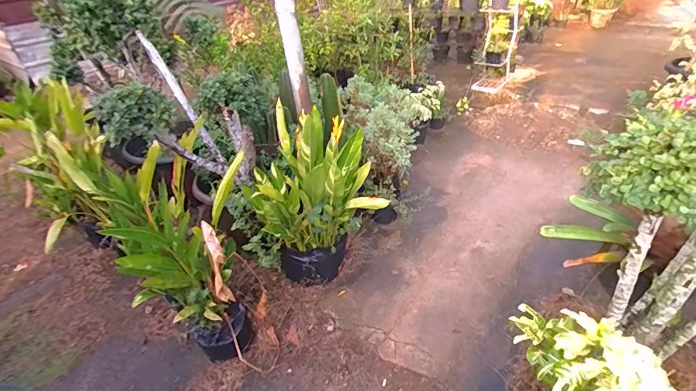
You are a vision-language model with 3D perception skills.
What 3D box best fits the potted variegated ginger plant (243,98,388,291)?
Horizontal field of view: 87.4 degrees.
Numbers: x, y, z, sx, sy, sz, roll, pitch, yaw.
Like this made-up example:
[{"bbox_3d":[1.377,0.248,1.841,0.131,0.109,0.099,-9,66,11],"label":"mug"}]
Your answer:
[{"bbox_3d":[-0.177,0.047,1.756,0.505,0.902,0.465,-15,36,-13],"label":"potted variegated ginger plant"}]

